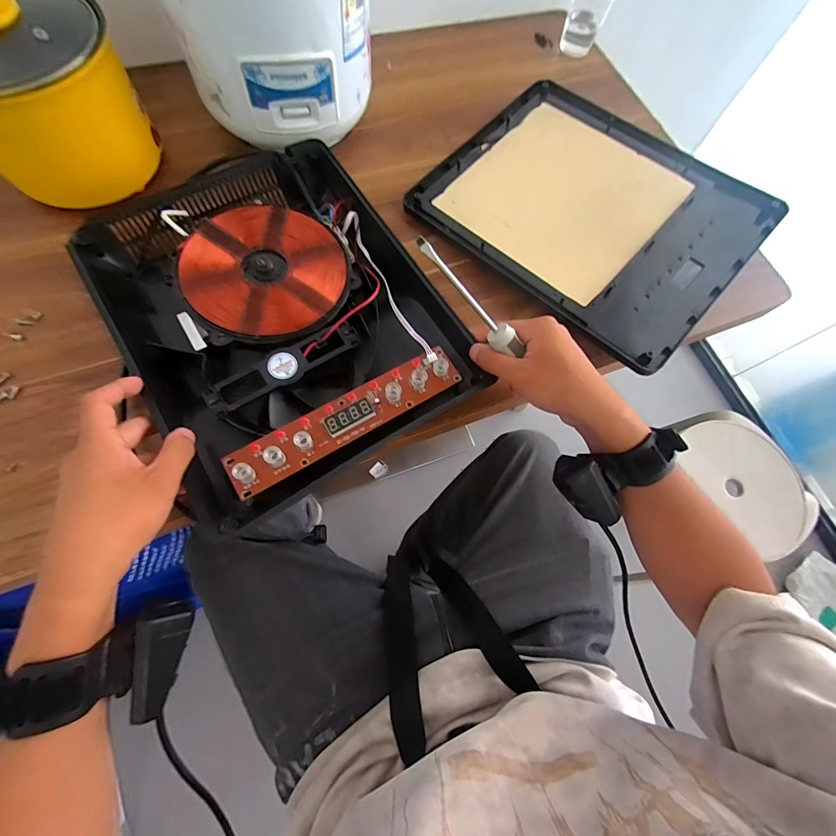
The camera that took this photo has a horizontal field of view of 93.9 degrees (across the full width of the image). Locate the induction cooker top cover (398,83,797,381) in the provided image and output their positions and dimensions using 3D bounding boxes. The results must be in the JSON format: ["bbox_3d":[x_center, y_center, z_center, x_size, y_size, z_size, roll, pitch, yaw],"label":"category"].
[{"bbox_3d":[0.202,-0.251,0.464,0.350,0.013,0.283,42,77,14],"label":"induction cooker top cover"}]

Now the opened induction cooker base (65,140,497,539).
[{"bbox_3d":[-0.135,-0.108,0.381,0.270,0.051,0.353,-31,74,-13],"label":"opened induction cooker base"}]

